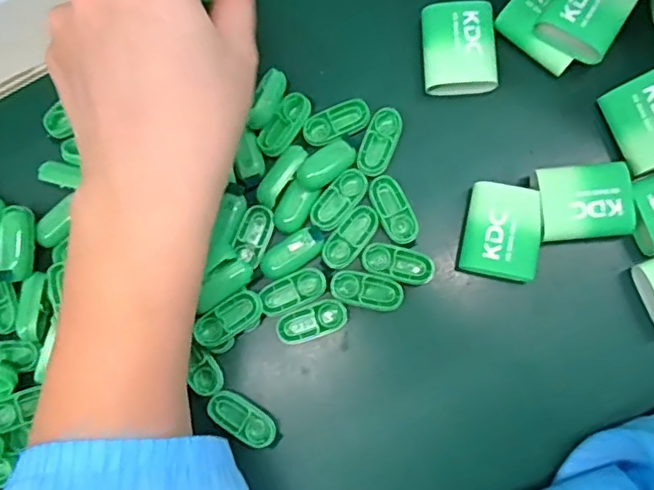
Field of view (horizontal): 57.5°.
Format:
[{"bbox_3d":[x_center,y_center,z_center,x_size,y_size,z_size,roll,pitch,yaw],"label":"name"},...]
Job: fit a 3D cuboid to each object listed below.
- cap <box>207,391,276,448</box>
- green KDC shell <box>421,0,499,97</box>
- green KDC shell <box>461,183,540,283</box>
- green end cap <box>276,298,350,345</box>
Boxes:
[{"bbox_3d":[-0.040,0.082,0.281,0.034,0.009,0.016,32,79,8],"label":"cap"},{"bbox_3d":[0.065,-0.097,0.294,0.035,0.016,0.042,-1,76,0],"label":"green KDC shell"},{"bbox_3d":[0.082,-0.006,0.278,0.034,0.012,0.043,10,76,3],"label":"green KDC shell"},{"bbox_3d":[-0.007,0.037,0.285,0.033,0.007,0.016,-17,77,-4],"label":"green end cap"}]

